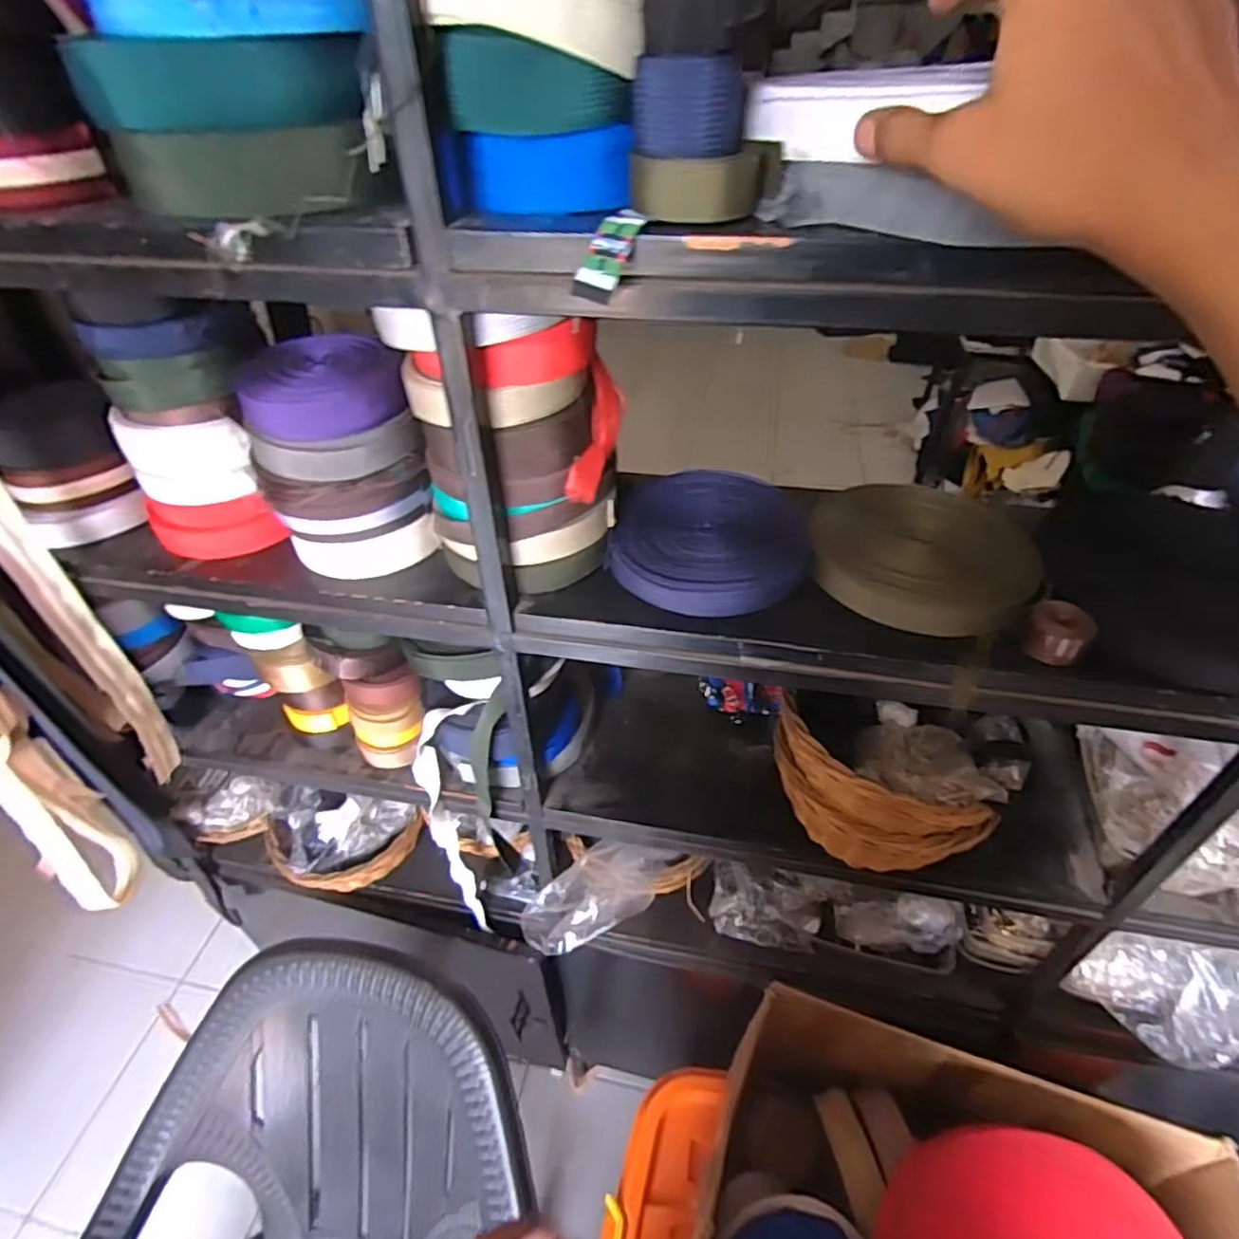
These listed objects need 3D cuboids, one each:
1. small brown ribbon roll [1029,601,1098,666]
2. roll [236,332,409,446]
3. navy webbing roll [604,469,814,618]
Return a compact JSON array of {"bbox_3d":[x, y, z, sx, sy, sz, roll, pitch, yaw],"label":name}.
[{"bbox_3d":[0.316,0.009,0.483,0.037,0.034,0.033,28,49,29],"label":"small brown ribbon roll"},{"bbox_3d":[-0.225,-0.173,0.506,0.112,0.050,0.106,-1,41,1],"label":"roll"},{"bbox_3d":[0.081,-0.073,0.575,0.157,0.031,0.176,10,43,14],"label":"navy webbing roll"}]

